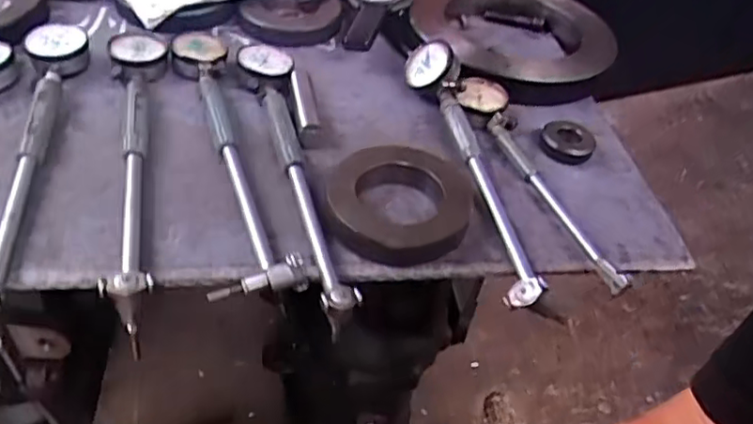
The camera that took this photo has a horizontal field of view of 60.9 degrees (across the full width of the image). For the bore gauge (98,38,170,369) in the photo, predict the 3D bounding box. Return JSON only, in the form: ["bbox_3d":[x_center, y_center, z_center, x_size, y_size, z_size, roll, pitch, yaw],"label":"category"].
[{"bbox_3d":[-0.188,-0.047,0.505,0.049,0.063,0.337,-7,46,-14],"label":"bore gauge"}]

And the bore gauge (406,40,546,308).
[{"bbox_3d":[0.083,-0.055,0.557,0.045,0.043,0.314,-7,46,-14],"label":"bore gauge"}]

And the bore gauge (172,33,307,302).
[{"bbox_3d":[-0.131,-0.064,0.548,0.061,0.036,0.332,-11,47,-18],"label":"bore gauge"}]

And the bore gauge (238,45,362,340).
[{"bbox_3d":[-0.075,-0.043,0.546,0.052,0.048,0.342,-7,46,-14],"label":"bore gauge"}]

